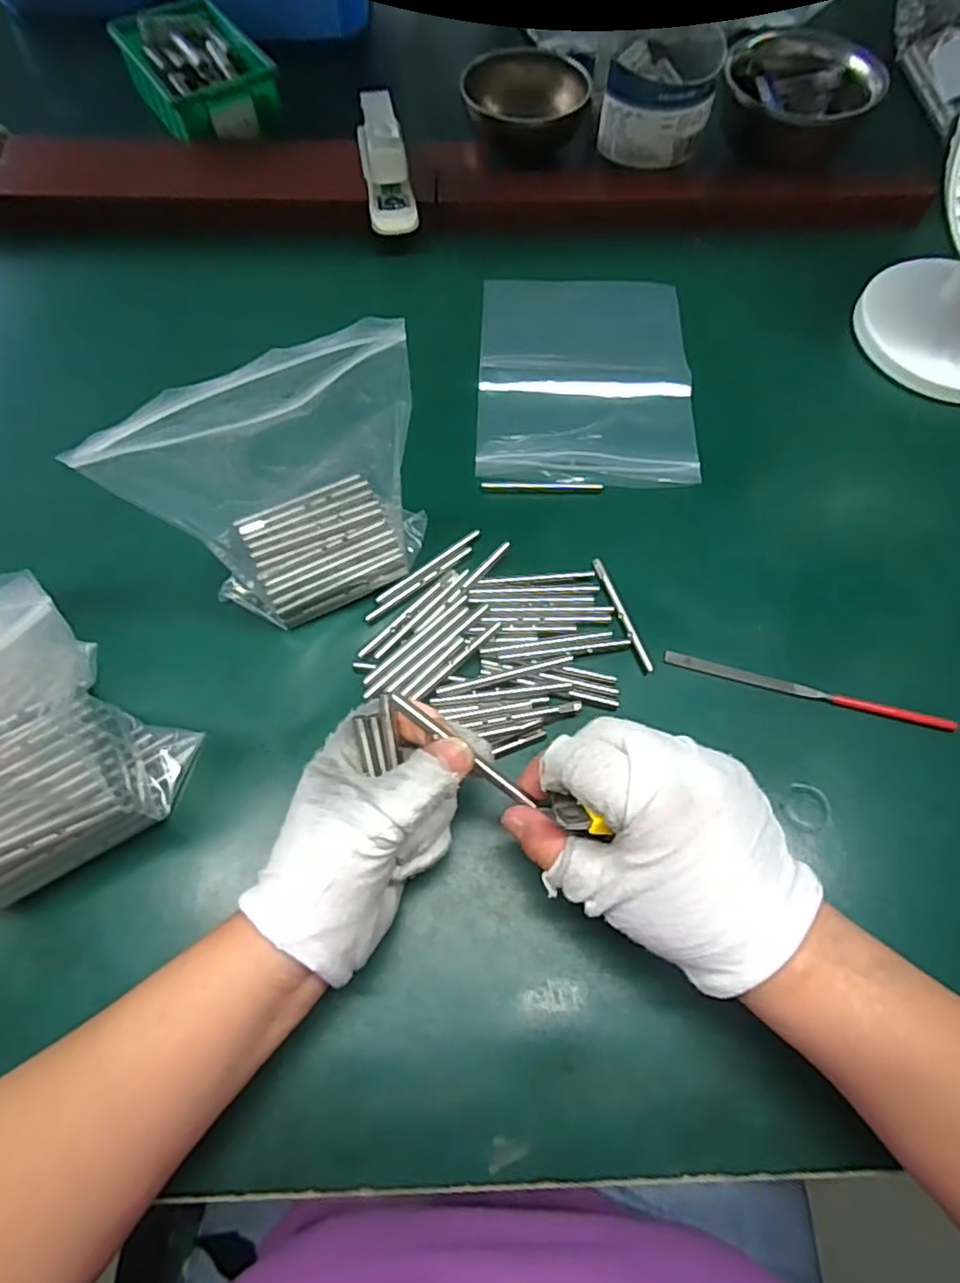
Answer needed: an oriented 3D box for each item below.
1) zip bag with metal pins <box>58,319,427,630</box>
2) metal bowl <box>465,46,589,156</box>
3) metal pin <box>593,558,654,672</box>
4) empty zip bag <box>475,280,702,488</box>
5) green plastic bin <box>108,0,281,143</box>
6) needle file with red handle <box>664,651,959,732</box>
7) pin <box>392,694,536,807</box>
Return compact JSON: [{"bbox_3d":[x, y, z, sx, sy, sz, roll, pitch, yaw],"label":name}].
[{"bbox_3d":[-0.099,-0.078,0.332,0.142,0.152,0.071,-23,68,-11],"label":"zip bag with metal pins"},{"bbox_3d":[0.039,-0.470,0.574,0.104,0.056,0.104,0,66,-1],"label":"metal bowl"},{"bbox_3d":[0.084,-0.017,0.388,0.006,0.004,0.077,-18,67,-9],"label":"metal pin"},{"bbox_3d":[0.075,-0.197,0.472,0.147,0.005,0.202,3,66,0],"label":"empty zip bag"},{"bbox_3d":[-0.247,-0.497,0.570,0.104,0.041,0.137,-28,69,-13],"label":"green plastic bin"},{"bbox_3d":[0.184,0.027,0.370,0.158,0.006,0.008,15,66,6],"label":"needle file with red handle"},{"bbox_3d":[-0.007,0.047,0.282,0.074,0.004,0.005,39,70,0],"label":"pin"}]

